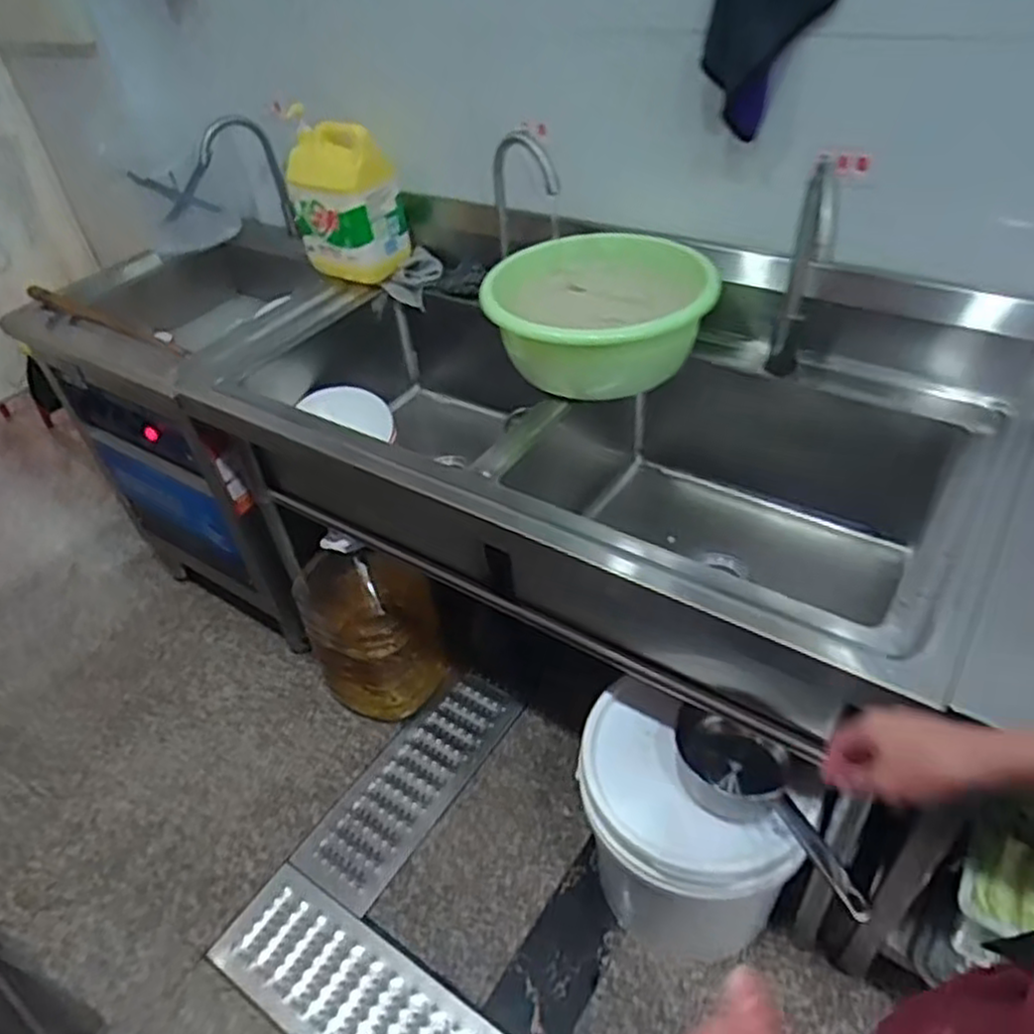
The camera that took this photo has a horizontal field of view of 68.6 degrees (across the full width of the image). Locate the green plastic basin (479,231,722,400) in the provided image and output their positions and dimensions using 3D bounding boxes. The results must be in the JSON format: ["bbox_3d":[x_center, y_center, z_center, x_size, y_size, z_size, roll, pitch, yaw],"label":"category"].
[{"bbox_3d":[0.121,-0.292,1.132,0.295,0.160,0.283,-4,42,3],"label":"green plastic basin"}]

